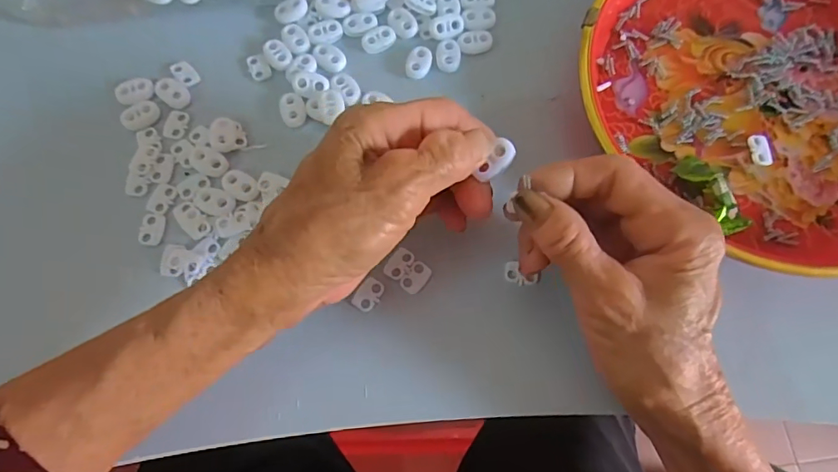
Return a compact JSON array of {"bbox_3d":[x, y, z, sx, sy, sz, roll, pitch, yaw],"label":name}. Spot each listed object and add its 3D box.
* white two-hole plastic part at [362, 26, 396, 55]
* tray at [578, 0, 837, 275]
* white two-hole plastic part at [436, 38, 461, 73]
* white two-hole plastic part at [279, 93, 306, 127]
[{"bbox_3d":[-0.026,-0.124,0.307,0.022,0.004,0.014,-32,76,-9],"label":"white two-hole plastic part"},{"bbox_3d":[0.205,-0.092,0.277,0.208,0.034,0.193,0,74,0],"label":"tray"},{"bbox_3d":[0.018,-0.112,0.302,0.015,0.004,0.021,4,74,1],"label":"white two-hole plastic part"},{"bbox_3d":[-0.075,-0.076,0.291,0.015,0.004,0.022,-10,74,-3],"label":"white two-hole plastic part"}]

